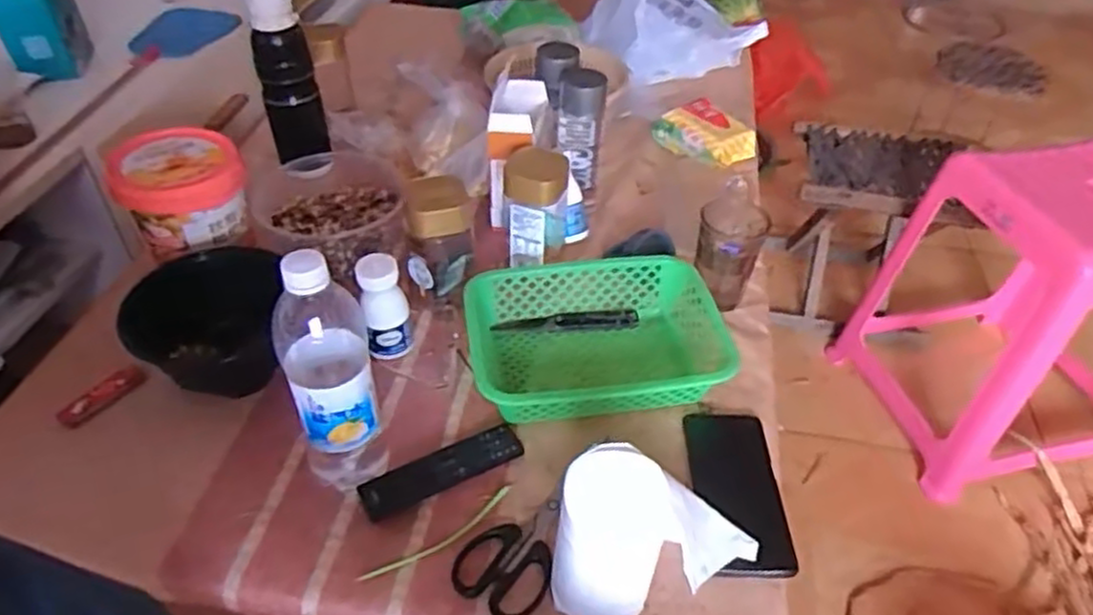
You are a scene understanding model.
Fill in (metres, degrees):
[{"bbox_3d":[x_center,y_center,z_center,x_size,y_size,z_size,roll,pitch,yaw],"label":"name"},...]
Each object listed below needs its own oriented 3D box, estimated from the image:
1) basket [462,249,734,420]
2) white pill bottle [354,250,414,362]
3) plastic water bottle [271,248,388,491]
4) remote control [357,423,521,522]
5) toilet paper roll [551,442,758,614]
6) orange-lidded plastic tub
[{"bbox_3d":[0.054,0.038,0.750,0.249,0.068,0.184,-6,44,-8],"label":"basket"},{"bbox_3d":[-0.161,-0.001,0.736,0.041,0.108,0.044,-5,44,-7],"label":"white pill bottle"},{"bbox_3d":[-0.171,0.053,0.583,0.067,0.237,0.063,-16,47,-18],"label":"plastic water bottle"},{"bbox_3d":[-0.090,0.144,0.651,0.145,0.015,0.036,-19,48,-21],"label":"remote control"},{"bbox_3d":[0.086,0.173,0.552,0.156,0.114,0.078,1,44,-1],"label":"toilet paper roll"},{"bbox_3d":[-0.400,-0.127,0.817,0.125,0.089,0.133,1,44,-1],"label":"orange-lidded plastic tub"}]

